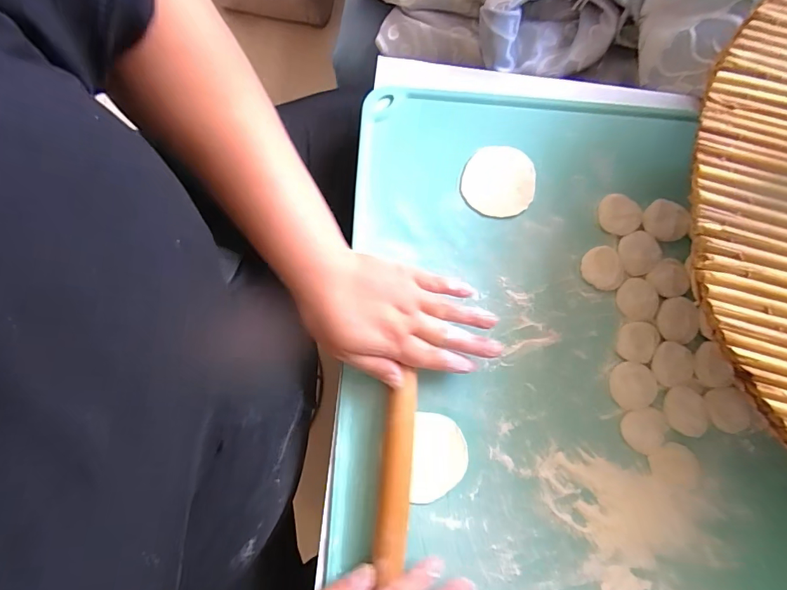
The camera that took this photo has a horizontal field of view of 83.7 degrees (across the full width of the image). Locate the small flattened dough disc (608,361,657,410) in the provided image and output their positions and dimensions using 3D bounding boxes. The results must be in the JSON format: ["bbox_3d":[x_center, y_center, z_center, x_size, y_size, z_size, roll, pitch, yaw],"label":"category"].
[{"bbox_3d":[0.203,0.076,0.370,0.039,0.004,0.038,-1,79,-1],"label":"small flattened dough disc"}]

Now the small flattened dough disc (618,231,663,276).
[{"bbox_3d":[0.222,-0.038,0.395,0.038,0.004,0.038,0,79,-1],"label":"small flattened dough disc"}]

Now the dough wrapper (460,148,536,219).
[{"bbox_3d":[0.097,-0.106,0.404,0.065,0.005,0.066,0,79,-1],"label":"dough wrapper"}]

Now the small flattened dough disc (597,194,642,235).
[{"bbox_3d":[0.206,-0.073,0.401,0.037,0.005,0.036,0,79,-1],"label":"small flattened dough disc"}]

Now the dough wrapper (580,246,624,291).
[{"bbox_3d":[0.184,-0.023,0.389,0.032,0.008,0.038,-10,83,22],"label":"dough wrapper"}]

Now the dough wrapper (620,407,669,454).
[{"bbox_3d":[0.210,0.114,0.366,0.039,0.004,0.035,-8,79,-3],"label":"dough wrapper"}]

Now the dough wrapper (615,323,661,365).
[{"bbox_3d":[0.211,0.040,0.378,0.032,0.004,0.037,35,80,6],"label":"dough wrapper"}]

